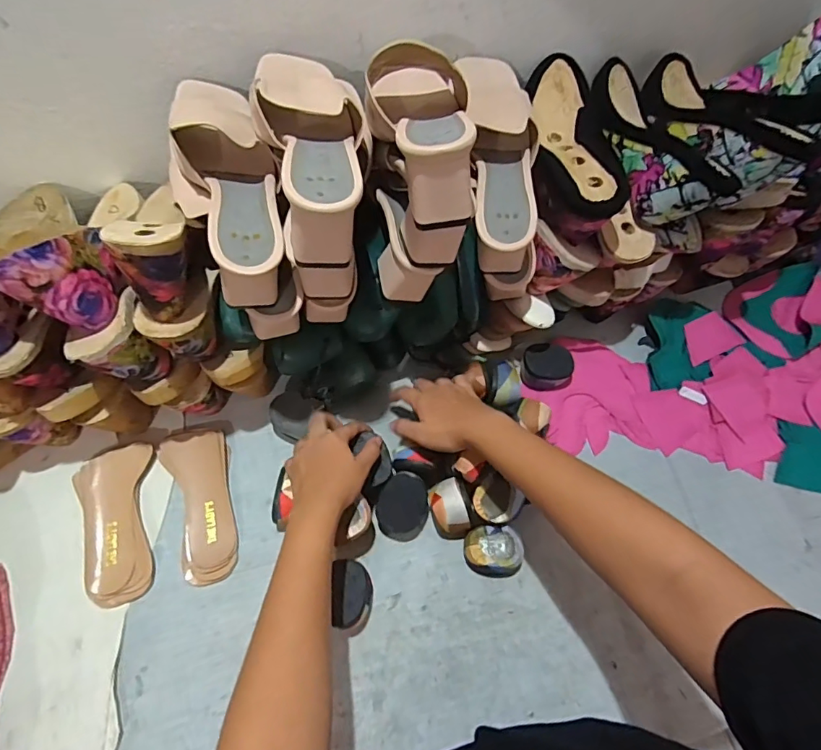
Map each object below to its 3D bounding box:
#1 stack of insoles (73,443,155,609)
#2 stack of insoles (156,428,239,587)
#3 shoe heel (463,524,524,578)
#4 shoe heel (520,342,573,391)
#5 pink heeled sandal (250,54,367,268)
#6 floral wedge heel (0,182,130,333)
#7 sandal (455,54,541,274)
[{"bbox_3d":[-0.319,0.160,0.537,0.073,0.017,0.162,-16,65,-9],"label":"stack of insoles"},{"bbox_3d":[-0.234,0.142,0.562,0.071,0.016,0.173,-19,66,-10],"label":"stack of insoles"},{"bbox_3d":[0.090,0.191,0.535,0.059,0.034,0.051,2,64,-1],"label":"shoe heel"},{"bbox_3d":[0.172,-0.012,0.623,0.068,0.034,0.055,0,65,-2],"label":"shoe heel"},{"bbox_3d":[-0.079,-0.192,0.414,0.100,0.075,0.217,-7,64,-5],"label":"pink heeled sandal"},{"bbox_3d":[-0.354,-0.120,0.465,0.091,0.096,0.224,-35,50,-14],"label":"floral wedge heel"},{"bbox_3d":[0.094,-0.224,0.512,0.077,0.085,0.234,-3,64,-3],"label":"sandal"}]

